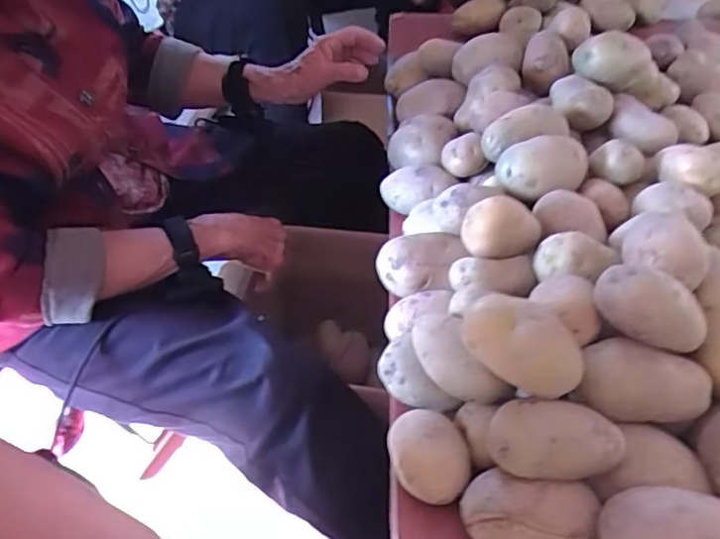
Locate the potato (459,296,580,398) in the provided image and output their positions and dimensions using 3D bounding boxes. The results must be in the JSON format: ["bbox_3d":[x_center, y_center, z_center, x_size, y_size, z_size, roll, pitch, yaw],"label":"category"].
[{"bbox_3d":[0.102,0.048,0.373,0.073,0.051,0.036,17,46,19],"label":"potato"}]

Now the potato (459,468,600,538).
[{"bbox_3d":[0.102,0.160,0.366,0.077,0.052,0.049,7,43,9],"label":"potato"}]

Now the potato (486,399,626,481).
[{"bbox_3d":[0.119,0.107,0.365,0.078,0.036,0.042,-1,43,0],"label":"potato"}]

